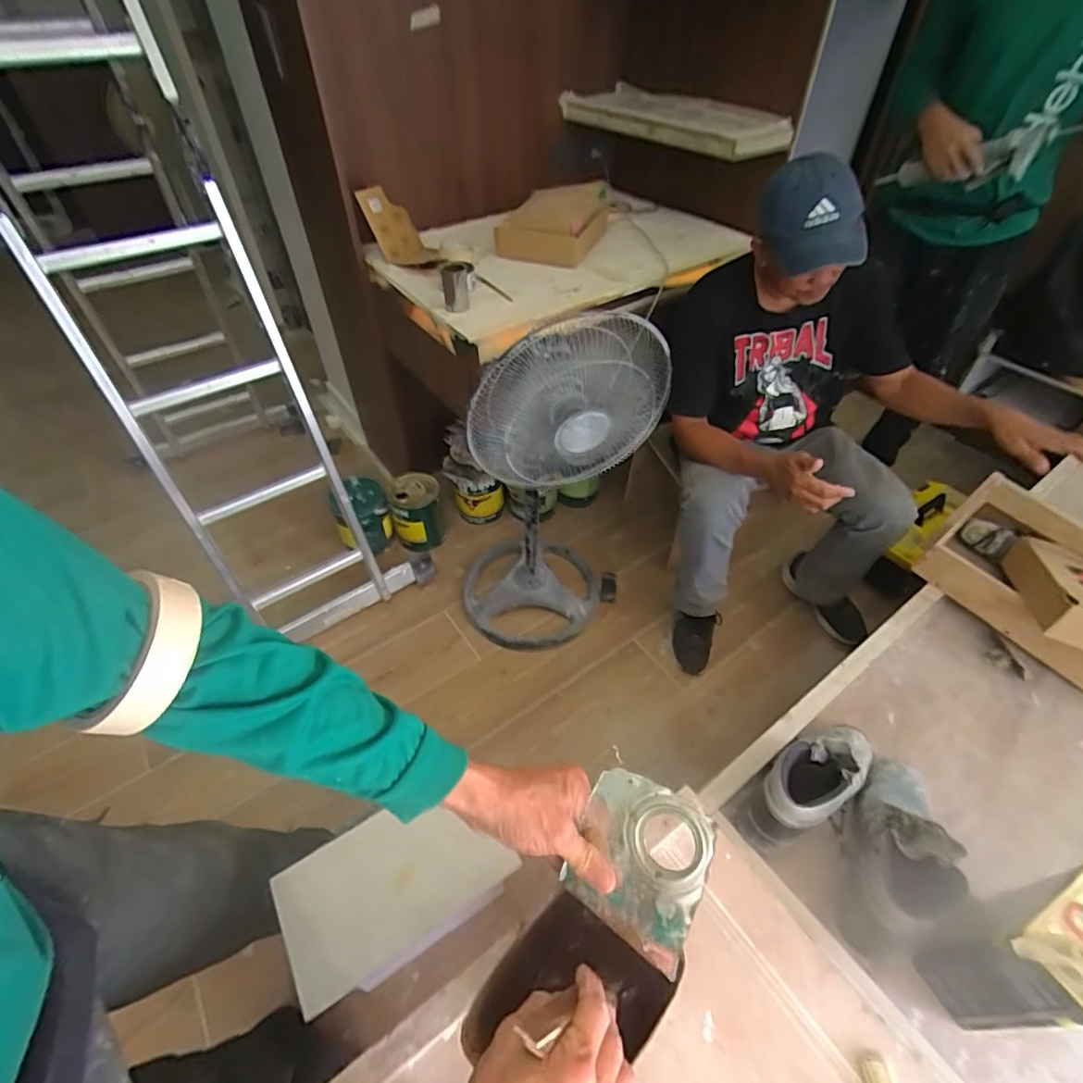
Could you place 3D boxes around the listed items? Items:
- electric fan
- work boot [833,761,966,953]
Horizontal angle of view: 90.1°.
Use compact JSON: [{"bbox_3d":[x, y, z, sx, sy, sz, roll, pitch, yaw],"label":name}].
[{"bbox_3d":[-0.005,-0.142,1.353,0.452,0.887,0.383,-11,48,-10],"label":"electric fan"},{"bbox_3d":[0.520,0.450,0.807,0.122,0.156,0.292,23,51,21],"label":"work boot"}]

